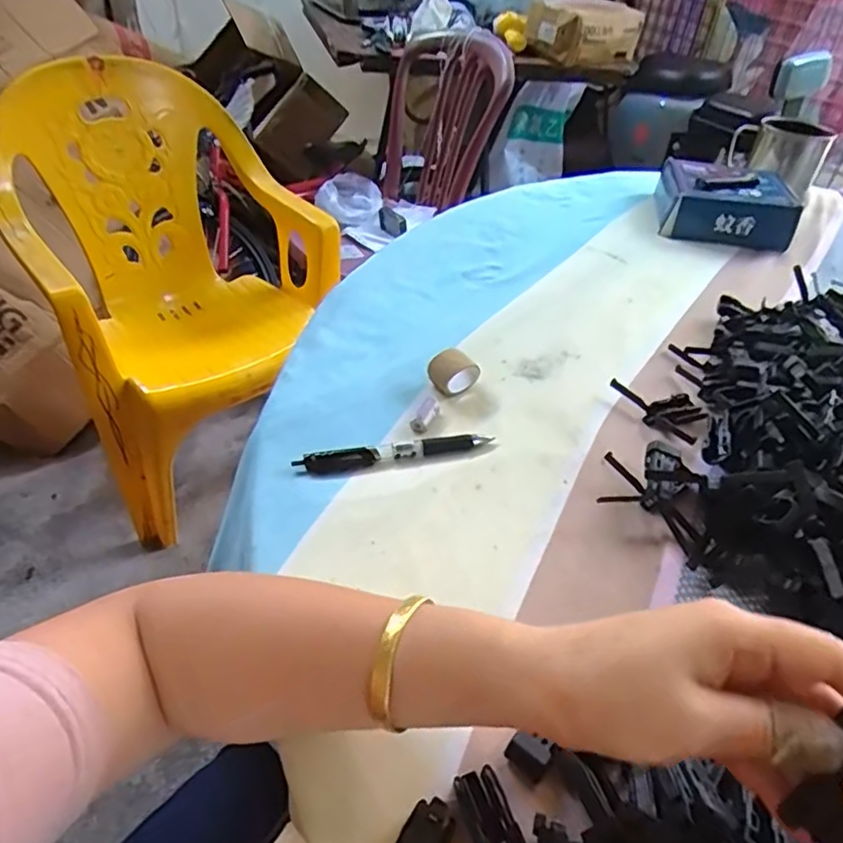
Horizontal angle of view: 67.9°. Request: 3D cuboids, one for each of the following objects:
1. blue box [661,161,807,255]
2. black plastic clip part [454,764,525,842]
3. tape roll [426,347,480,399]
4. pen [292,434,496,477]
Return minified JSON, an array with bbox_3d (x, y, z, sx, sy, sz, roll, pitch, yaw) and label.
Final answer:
[{"bbox_3d":[0.370,-0.268,0.769,0.143,0.053,0.142,10,43,6],"label":"blue box"},{"bbox_3d":[0.031,0.181,0.280,0.020,0.012,0.046,-13,45,-18],"label":"black plastic clip part"},{"bbox_3d":[0.027,-0.042,0.508,0.037,0.030,0.026,-27,51,-30],"label":"tape roll"},{"bbox_3d":[-0.018,0.019,0.453,0.140,0.009,0.020,-9,44,-15],"label":"pen"}]

